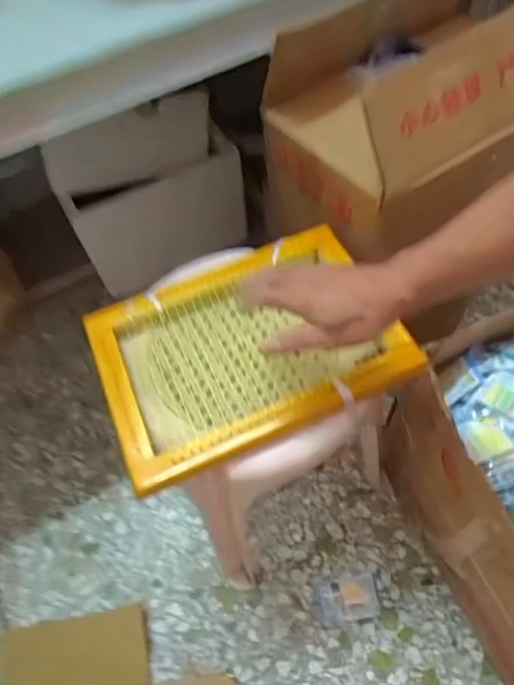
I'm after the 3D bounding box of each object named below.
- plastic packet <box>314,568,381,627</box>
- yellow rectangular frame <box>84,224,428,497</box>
[{"bbox_3d":[0.154,0.436,0.857,0.110,0.011,0.073,-8,57,-1],"label":"plastic packet"},{"bbox_3d":[-0.012,-0.005,0.616,0.352,0.038,0.289,-21,57,-10],"label":"yellow rectangular frame"}]

